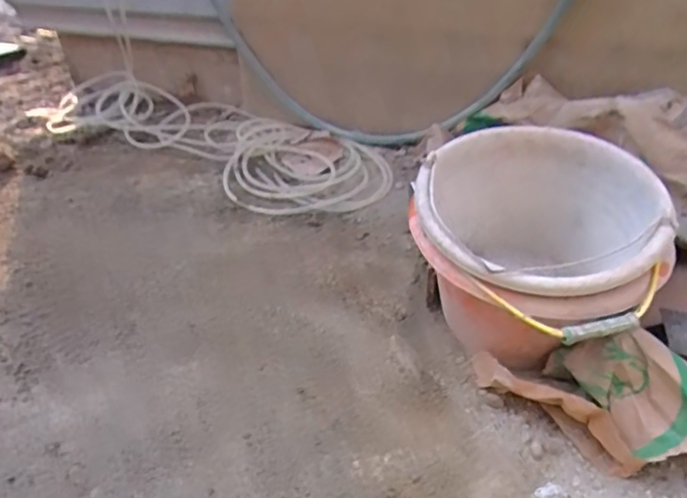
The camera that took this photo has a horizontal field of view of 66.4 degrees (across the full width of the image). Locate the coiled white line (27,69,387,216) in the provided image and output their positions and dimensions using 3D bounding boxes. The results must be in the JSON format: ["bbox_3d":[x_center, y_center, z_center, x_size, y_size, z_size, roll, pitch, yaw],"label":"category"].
[{"bbox_3d":[-0.391,-0.303,1.356,1.188,0.103,0.365,16,40,23],"label":"coiled white line"}]

